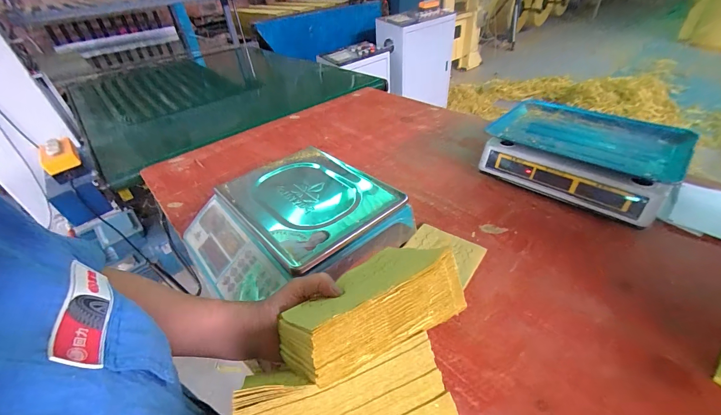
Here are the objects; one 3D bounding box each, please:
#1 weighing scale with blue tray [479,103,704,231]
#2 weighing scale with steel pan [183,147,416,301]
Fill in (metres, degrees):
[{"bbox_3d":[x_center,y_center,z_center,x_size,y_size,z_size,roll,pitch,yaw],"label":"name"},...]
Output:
[{"bbox_3d":[0.462,-0.110,0.659,0.243,0.115,0.314,-34,46,-31],"label":"weighing scale with blue tray"},{"bbox_3d":[-0.120,0.028,0.548,0.306,0.106,0.280,-30,44,-27],"label":"weighing scale with steel pan"}]

